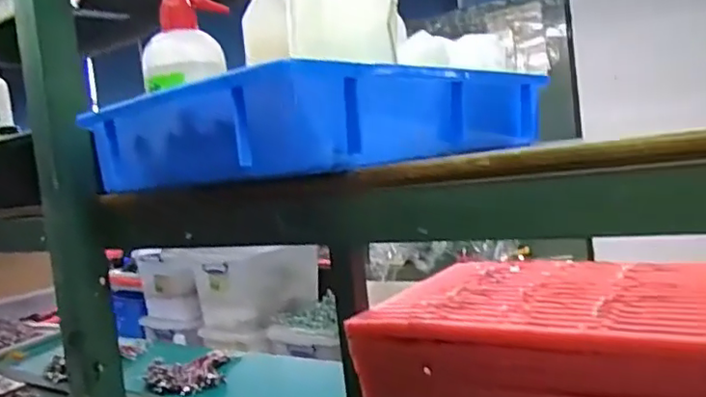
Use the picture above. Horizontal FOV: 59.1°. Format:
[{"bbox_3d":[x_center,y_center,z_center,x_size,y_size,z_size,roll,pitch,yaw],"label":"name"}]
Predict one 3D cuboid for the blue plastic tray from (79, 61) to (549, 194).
[{"bbox_3d":[-0.018,-0.069,0.617,0.268,0.068,0.381,-3,5,43],"label":"blue plastic tray"}]

